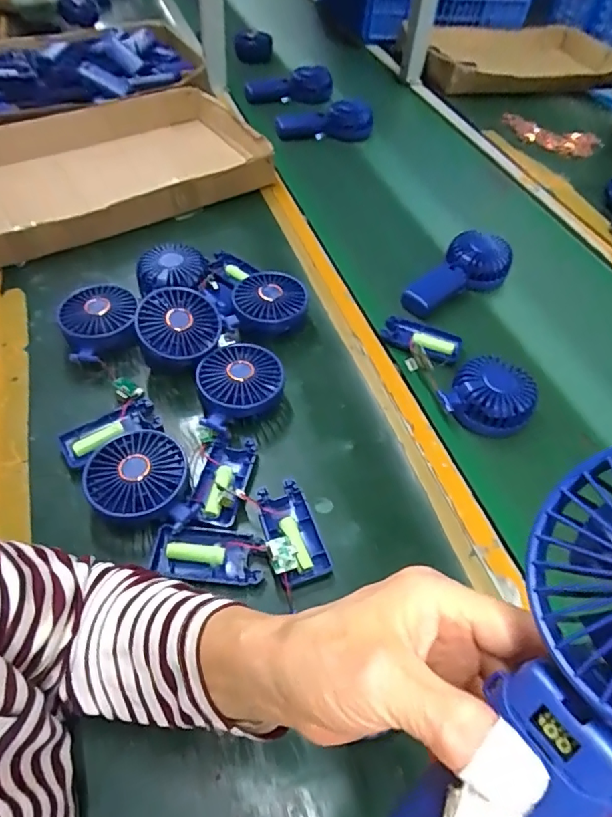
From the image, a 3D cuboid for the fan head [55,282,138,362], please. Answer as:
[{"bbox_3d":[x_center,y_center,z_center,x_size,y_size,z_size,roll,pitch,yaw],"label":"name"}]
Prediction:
[{"bbox_3d":[-0.229,-0.094,0.580,0.082,0.048,0.094,-20,55,-19],"label":"fan head"}]

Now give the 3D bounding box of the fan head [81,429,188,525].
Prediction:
[{"bbox_3d":[-0.148,0.061,0.451,0.083,0.040,0.086,2,51,-3],"label":"fan head"}]

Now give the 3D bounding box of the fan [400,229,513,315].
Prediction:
[{"bbox_3d":[0.193,-0.176,0.681,0.169,0.052,0.073,-32,59,-12],"label":"fan"}]

